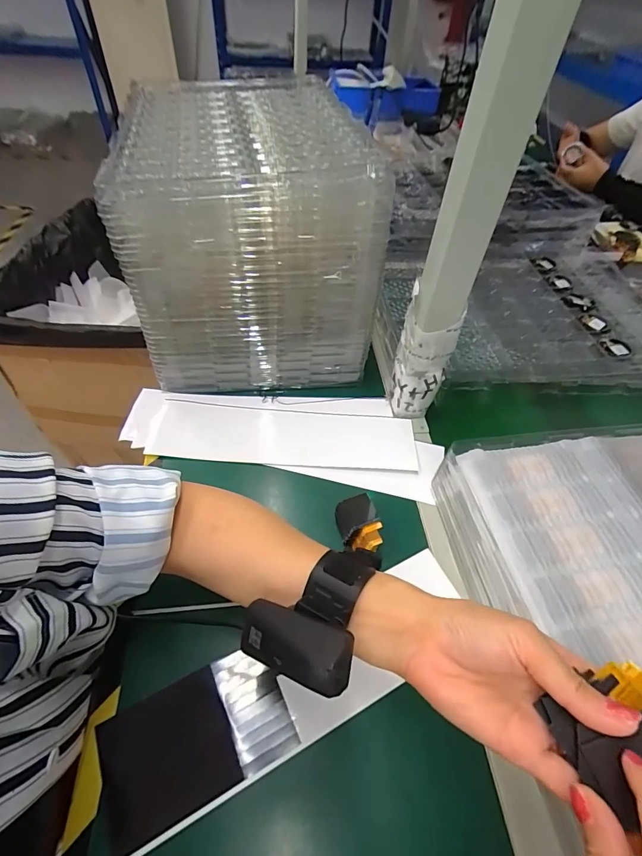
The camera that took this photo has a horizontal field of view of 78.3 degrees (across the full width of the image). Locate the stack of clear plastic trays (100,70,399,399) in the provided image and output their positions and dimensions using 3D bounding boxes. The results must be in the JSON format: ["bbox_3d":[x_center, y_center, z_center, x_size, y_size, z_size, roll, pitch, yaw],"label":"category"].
[{"bbox_3d":[-0.094,-0.265,0.532,0.259,0.240,0.365,-5,52,-9],"label":"stack of clear plastic trays"}]

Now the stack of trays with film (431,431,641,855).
[{"bbox_3d":[0.267,0.170,0.313,0.277,0.075,0.369,-2,52,-7],"label":"stack of trays with film"}]

